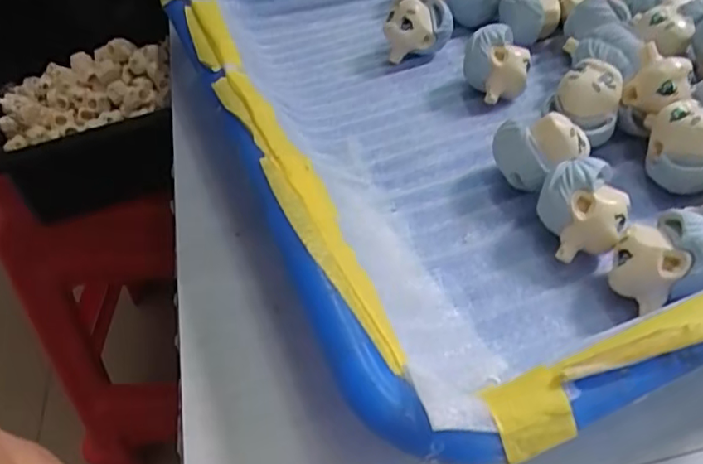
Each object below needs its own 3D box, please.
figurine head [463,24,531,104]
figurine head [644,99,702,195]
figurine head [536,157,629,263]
[{"bbox_3d":[0.056,-0.062,0.222,0.019,0.025,0.020,-16,48,-11],"label":"figurine head"},{"bbox_3d":[0.105,-0.025,0.183,0.018,0.020,0.025,-11,47,-6],"label":"figurine head"},{"bbox_3d":[0.067,-0.005,0.169,0.020,0.023,0.022,-2,47,2],"label":"figurine head"}]

